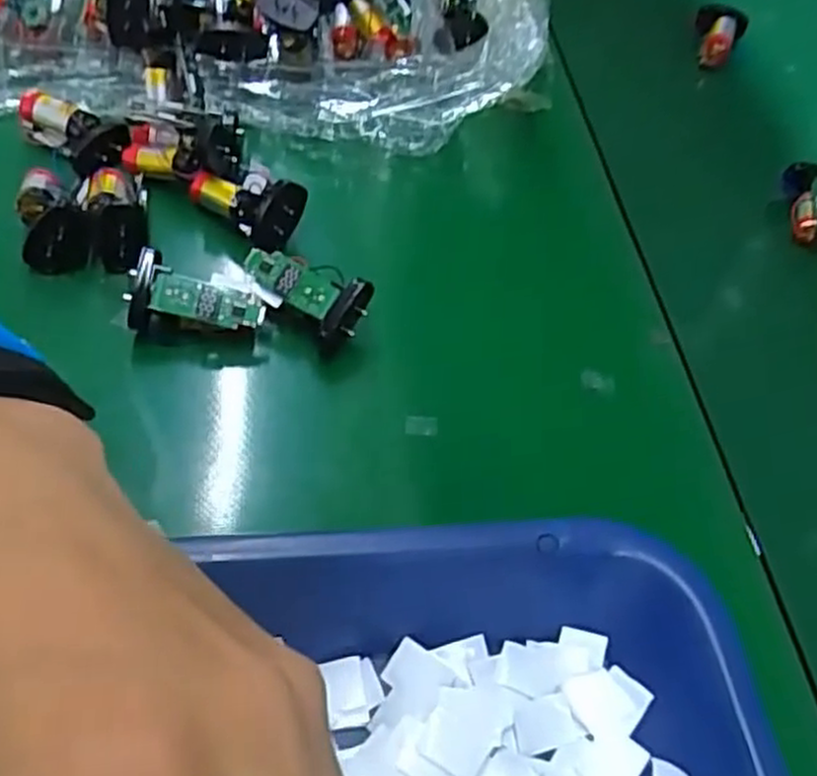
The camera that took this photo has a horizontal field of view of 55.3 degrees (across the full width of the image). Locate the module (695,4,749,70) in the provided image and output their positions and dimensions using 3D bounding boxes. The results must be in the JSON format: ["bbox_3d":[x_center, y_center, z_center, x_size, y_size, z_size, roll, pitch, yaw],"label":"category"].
[{"bbox_3d":[0.201,-0.231,0.513,0.031,0.018,0.050,24,55,13],"label":"module"}]

